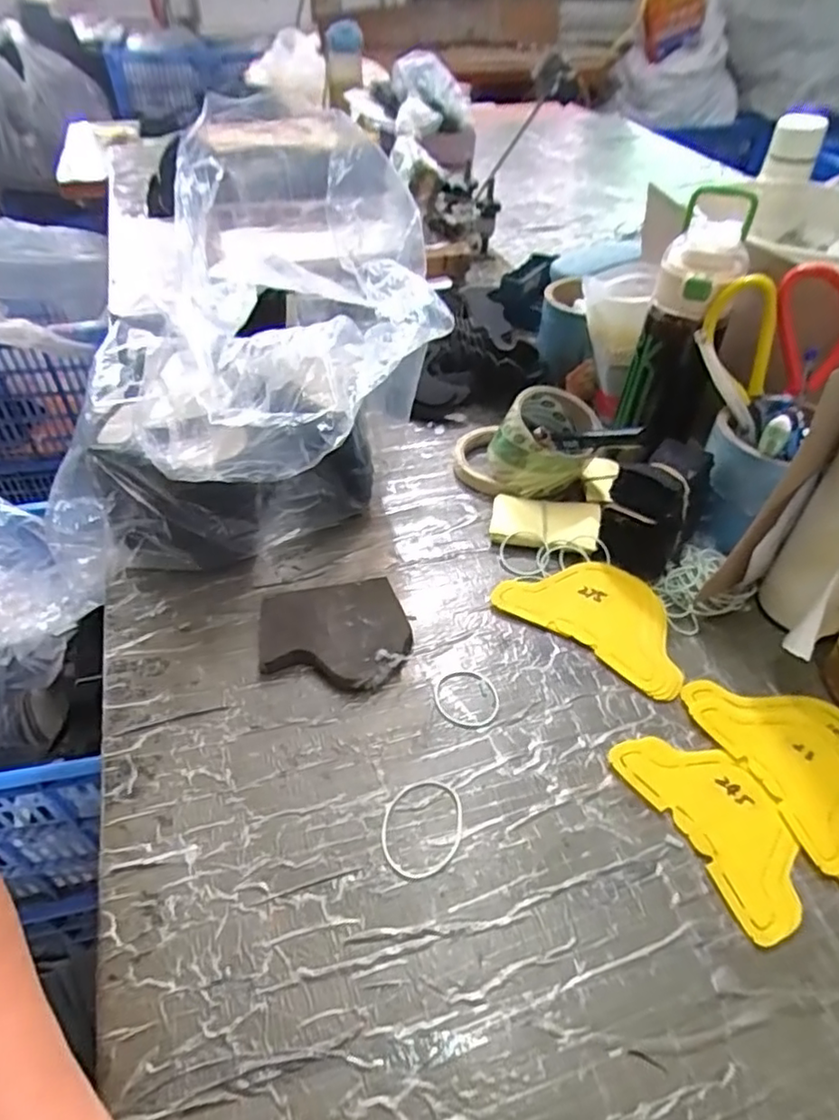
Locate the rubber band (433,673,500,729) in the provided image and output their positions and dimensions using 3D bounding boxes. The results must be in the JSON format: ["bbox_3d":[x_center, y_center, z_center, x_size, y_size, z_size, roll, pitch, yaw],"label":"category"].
[{"bbox_3d":[0.033,0.098,0.454,0.045,0.004,0.046,0,44,0],"label":"rubber band"}]

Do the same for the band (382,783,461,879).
[{"bbox_3d":[0.001,0.161,0.387,0.047,0.004,0.059,3,44,2],"label":"band"}]

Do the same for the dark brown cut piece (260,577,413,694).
[{"bbox_3d":[-0.063,0.058,0.476,0.105,0.021,0.089,-10,45,-11],"label":"dark brown cut piece"}]

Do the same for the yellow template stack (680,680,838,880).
[{"bbox_3d":[0.258,0.130,0.427,0.100,0.004,0.143,-17,47,-17],"label":"yellow template stack"}]

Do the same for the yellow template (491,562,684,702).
[{"bbox_3d":[0.145,0.041,0.513,0.150,0.004,0.092,30,55,24],"label":"yellow template"}]

